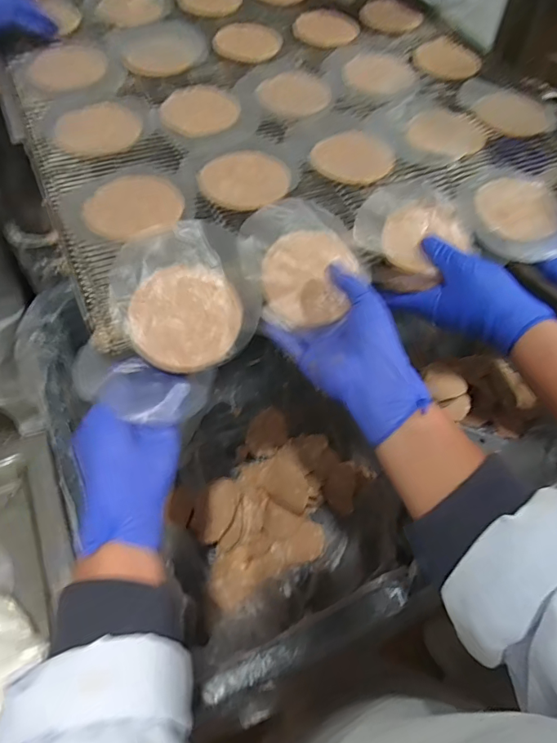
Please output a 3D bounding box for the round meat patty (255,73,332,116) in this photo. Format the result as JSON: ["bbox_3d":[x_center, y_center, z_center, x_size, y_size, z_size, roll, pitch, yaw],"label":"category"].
[{"bbox_3d":[0.018,-0.331,0.555,0.087,0.009,0.073,-11,60,-10],"label":"round meat patty"}]

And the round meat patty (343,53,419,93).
[{"bbox_3d":[0.131,-0.383,0.597,0.086,0.010,0.079,1,58,-2],"label":"round meat patty"}]

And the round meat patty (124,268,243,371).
[{"bbox_3d":[-0.074,-0.045,0.375,0.086,0.006,0.079,2,82,-12],"label":"round meat patty"}]

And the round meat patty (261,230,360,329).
[{"bbox_3d":[0.025,-0.085,0.404,0.076,0.006,0.089,28,77,-13],"label":"round meat patty"}]

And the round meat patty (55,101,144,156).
[{"bbox_3d":[-0.193,-0.263,0.501,0.086,0.008,0.082,1,58,-2],"label":"round meat patty"}]

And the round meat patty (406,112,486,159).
[{"bbox_3d":[0.190,-0.269,0.526,0.082,0.004,0.080,1,58,-2],"label":"round meat patty"}]

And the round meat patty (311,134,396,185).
[{"bbox_3d":[0.080,-0.230,0.495,0.078,0.004,0.083,1,58,-2],"label":"round meat patty"}]

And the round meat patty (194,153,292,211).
[{"bbox_3d":[-0.032,-0.193,0.463,0.084,0.006,0.084,1,58,-2],"label":"round meat patty"}]

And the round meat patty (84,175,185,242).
[{"bbox_3d":[-0.133,-0.155,0.434,0.084,0.004,0.086,1,58,-2],"label":"round meat patty"}]

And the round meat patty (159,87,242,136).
[{"bbox_3d":[-0.088,-0.294,0.522,0.085,0.005,0.088,1,58,-2],"label":"round meat patty"}]

